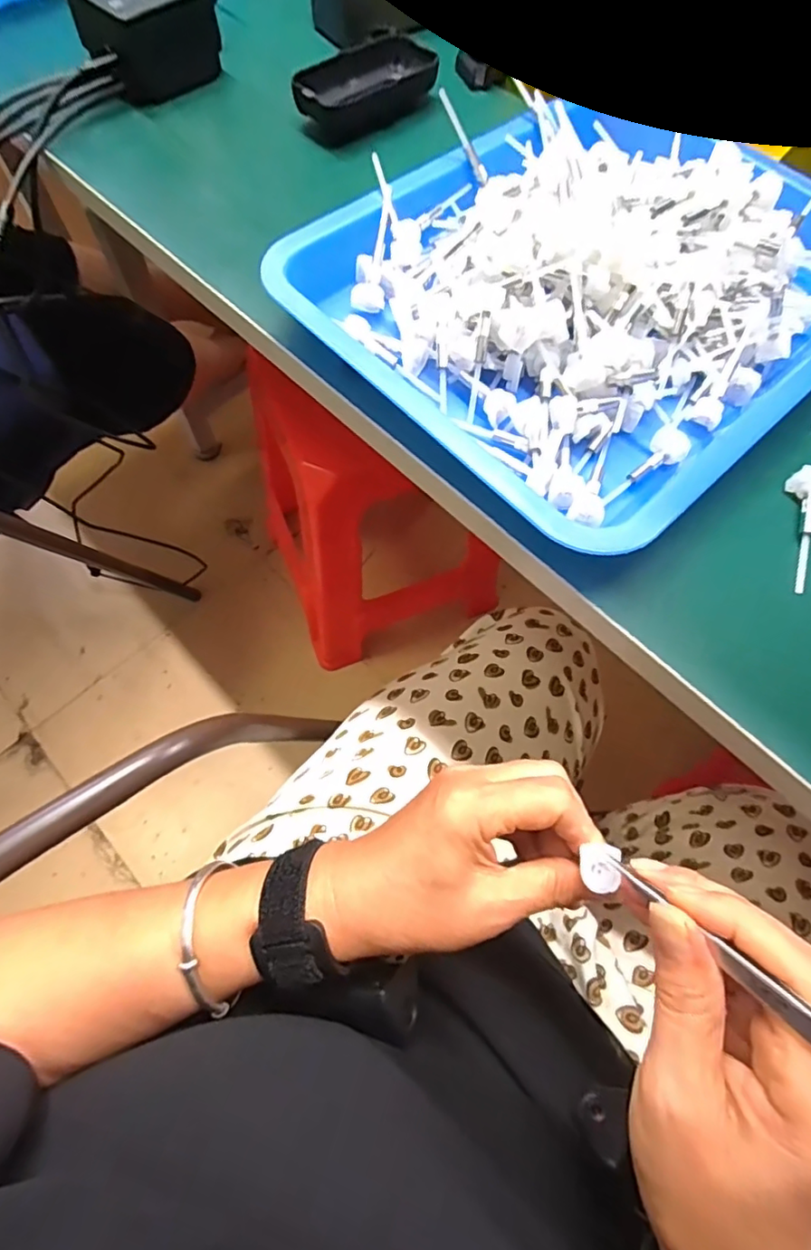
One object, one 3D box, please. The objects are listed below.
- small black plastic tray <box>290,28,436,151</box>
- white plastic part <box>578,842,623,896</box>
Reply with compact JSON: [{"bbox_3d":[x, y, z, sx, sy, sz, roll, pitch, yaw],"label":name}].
[{"bbox_3d":[-0.028,-0.402,0.414,0.068,0.028,0.118,38,71,12],"label":"small black plastic tray"},{"bbox_3d":[0.082,0.103,0.235,0.016,0.004,0.019,10,70,4],"label":"white plastic part"}]

